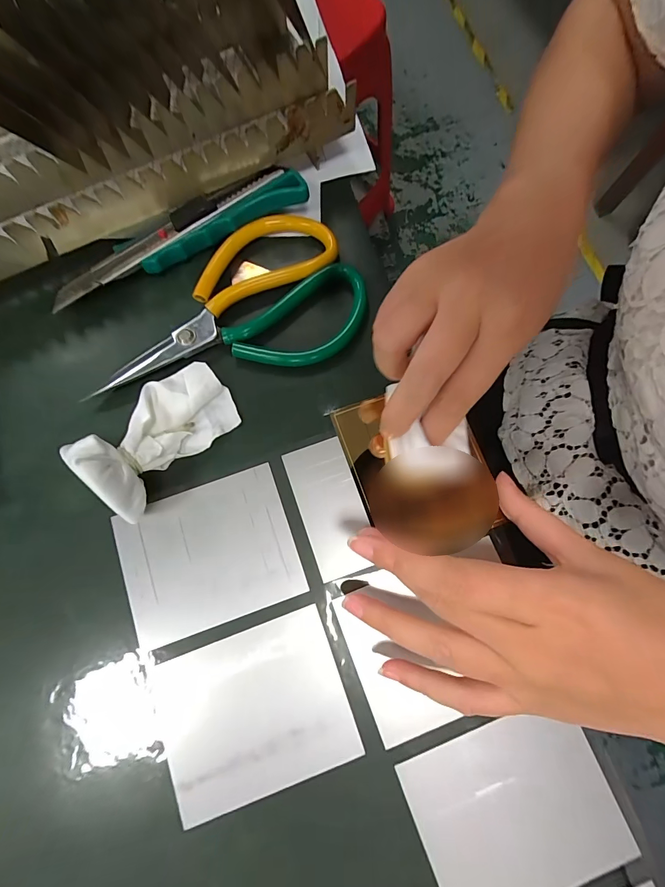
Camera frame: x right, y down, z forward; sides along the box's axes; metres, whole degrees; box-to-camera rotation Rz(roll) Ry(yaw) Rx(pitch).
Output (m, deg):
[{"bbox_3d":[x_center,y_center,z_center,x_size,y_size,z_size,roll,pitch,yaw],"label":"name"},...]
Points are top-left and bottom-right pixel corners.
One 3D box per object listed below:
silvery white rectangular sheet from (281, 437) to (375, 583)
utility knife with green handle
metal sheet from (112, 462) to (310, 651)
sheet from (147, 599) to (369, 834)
[{"bbox_3d":[-0.001,0.038,0.227,0.037,0.004,0.079,-20,78,-2],"label":"silvery white rectangular sheet"},{"bbox_3d":[-0.103,-0.140,0.252,0.176,0.023,0.031,-25,79,-5],"label":"utility knife with green handle"},{"bbox_3d":[-0.074,0.065,0.223,0.099,0.005,0.079,-19,77,-5],"label":"metal sheet"},{"bbox_3d":[-0.045,0.147,0.209,0.101,0.004,0.078,-20,65,-3],"label":"sheet"}]

